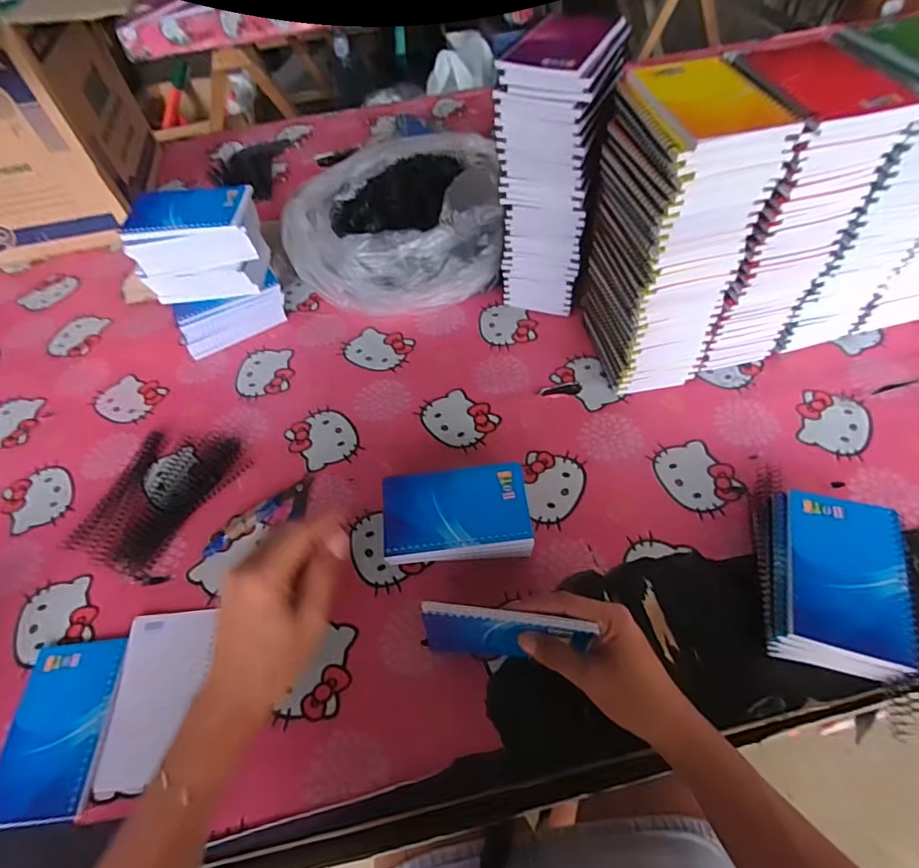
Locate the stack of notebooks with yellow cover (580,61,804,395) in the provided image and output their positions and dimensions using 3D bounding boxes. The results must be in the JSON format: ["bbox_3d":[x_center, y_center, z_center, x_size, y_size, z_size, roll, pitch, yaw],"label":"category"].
[{"bbox_3d":[0.201,-0.192,0.517,0.099,0.283,0.151,-11,53,-3],"label":"stack of notebooks with yellow cover"}]

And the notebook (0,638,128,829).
[{"bbox_3d":[-0.328,0.238,0.419,0.080,0.007,0.129,-7,53,-1],"label":"notebook"}]

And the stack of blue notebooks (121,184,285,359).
[{"bbox_3d":[-0.305,-0.196,0.634,0.145,0.172,0.099,-9,53,-2],"label":"stack of blue notebooks"}]

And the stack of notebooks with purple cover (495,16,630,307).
[{"bbox_3d":[0.106,-0.281,0.591,0.109,0.299,0.110,11,55,13],"label":"stack of notebooks with purple cover"}]

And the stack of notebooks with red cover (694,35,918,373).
[{"bbox_3d":[0.301,-0.199,0.513,0.115,0.287,0.121,-13,54,-5],"label":"stack of notebooks with red cover"}]

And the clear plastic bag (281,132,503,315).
[{"bbox_3d":[-0.093,-0.311,0.739,0.292,0.111,0.325,-7,53,0],"label":"clear plastic bag"}]

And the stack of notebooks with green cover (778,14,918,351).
[{"bbox_3d":[0.396,-0.227,0.526,0.114,0.286,0.125,-12,53,-4],"label":"stack of notebooks with green cover"}]

